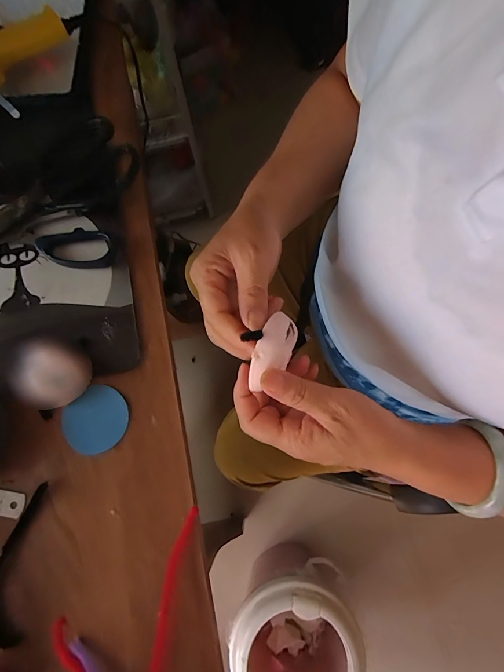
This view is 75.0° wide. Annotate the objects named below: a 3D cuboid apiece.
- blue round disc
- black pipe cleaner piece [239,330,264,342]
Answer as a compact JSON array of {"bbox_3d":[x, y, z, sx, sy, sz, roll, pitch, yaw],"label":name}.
[{"bbox_3d":[-0.137,0.073,0.288,0.056,0.004,0.053,0,77,2],"label":"blue round disc"},{"bbox_3d":[0.001,0.000,0.220,0.017,0.004,0.006,-15,73,-43],"label":"black pipe cleaner piece"}]

